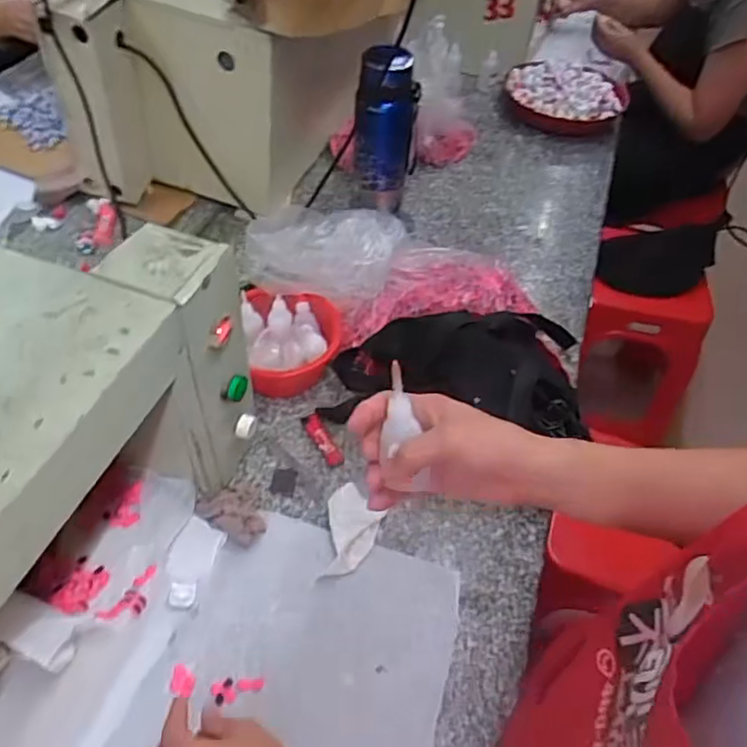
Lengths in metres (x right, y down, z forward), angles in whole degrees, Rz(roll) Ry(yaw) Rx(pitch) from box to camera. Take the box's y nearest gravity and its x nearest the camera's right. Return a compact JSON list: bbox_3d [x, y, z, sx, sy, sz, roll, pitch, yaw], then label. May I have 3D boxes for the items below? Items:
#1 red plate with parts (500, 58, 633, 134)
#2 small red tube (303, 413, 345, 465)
[{"bbox_3d":[0.393,-0.570,1.303,0.235,0.075,0.235,2,50,-3],"label":"red plate with parts"},{"bbox_3d":[-0.061,0.075,0.755,0.020,0.011,0.078,-24,56,-22],"label":"small red tube"}]

